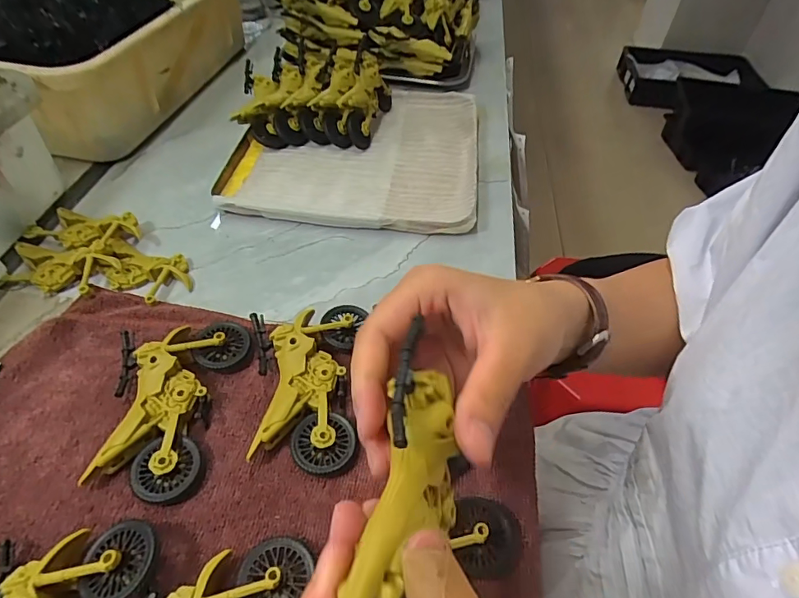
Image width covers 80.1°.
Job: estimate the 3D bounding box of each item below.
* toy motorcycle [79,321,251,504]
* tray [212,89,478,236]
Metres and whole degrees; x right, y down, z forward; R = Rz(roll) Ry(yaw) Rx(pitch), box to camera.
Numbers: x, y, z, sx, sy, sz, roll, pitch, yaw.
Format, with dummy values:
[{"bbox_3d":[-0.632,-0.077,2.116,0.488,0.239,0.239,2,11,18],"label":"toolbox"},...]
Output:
[{"bbox_3d":[-0.144,0.059,0.290,0.075,0.022,0.114,9,48,3],"label":"toy motorcycle"},{"bbox_3d":[-0.040,-0.158,0.494,0.235,0.022,0.243,6,48,1],"label":"tray"}]

